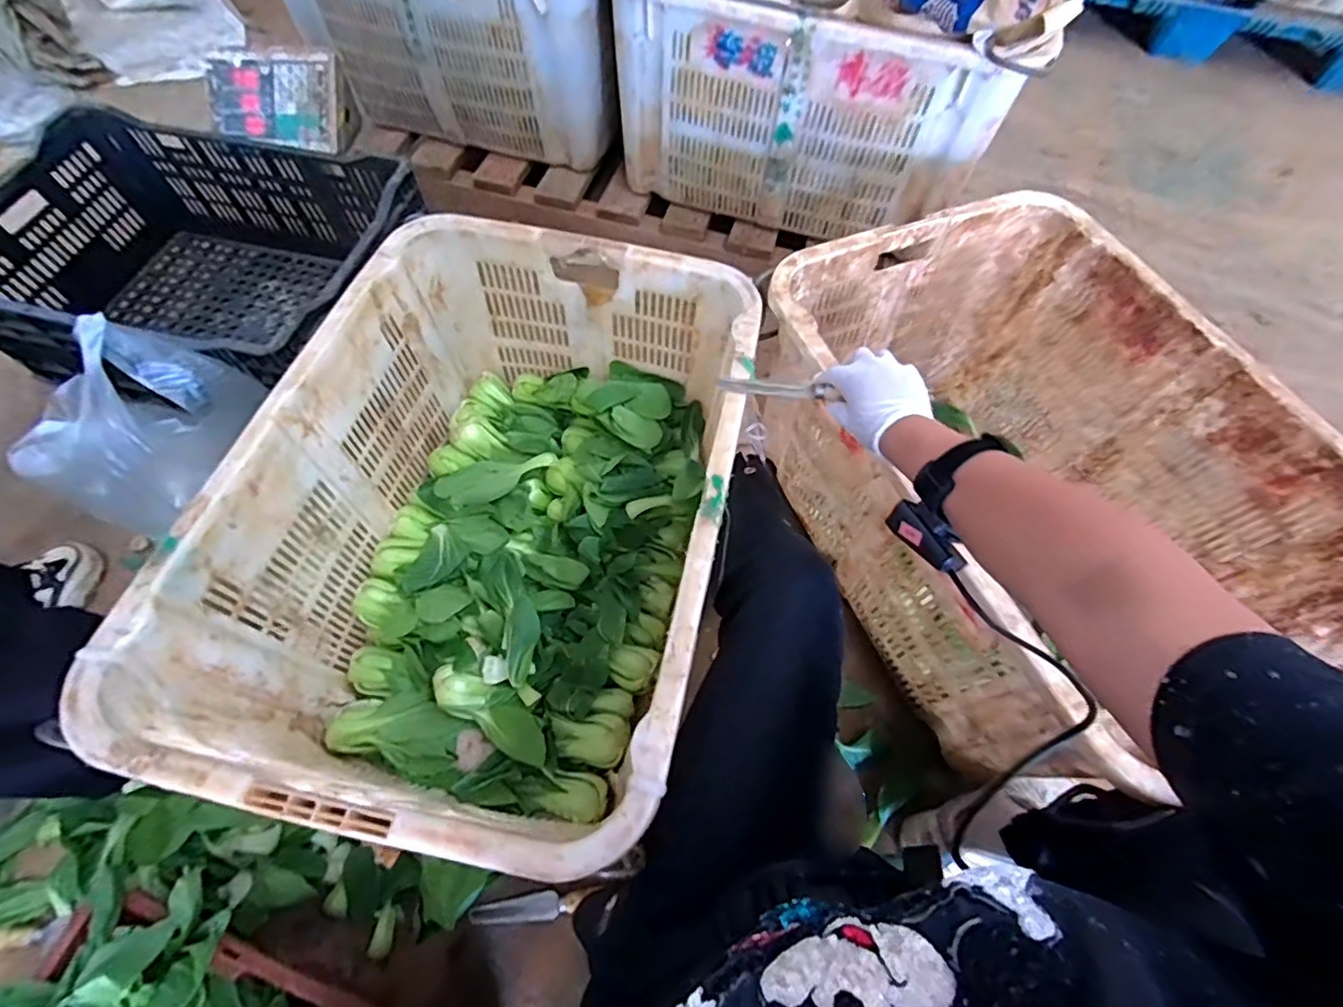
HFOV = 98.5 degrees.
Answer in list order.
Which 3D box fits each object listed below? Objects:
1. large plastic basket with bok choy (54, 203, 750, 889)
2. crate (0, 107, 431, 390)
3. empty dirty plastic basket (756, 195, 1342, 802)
[{"bbox_3d":[-0.188,0.025,0.715,0.471,0.327,0.655,12,62,4],"label":"large plastic basket with bok choy"},{"bbox_3d":[-0.707,-0.339,0.877,0.590,0.232,0.429,13,62,5],"label":"crate"},{"bbox_3d":[0.441,-0.017,0.772,0.466,0.345,0.660,-20,64,-13],"label":"empty dirty plastic basket"}]

